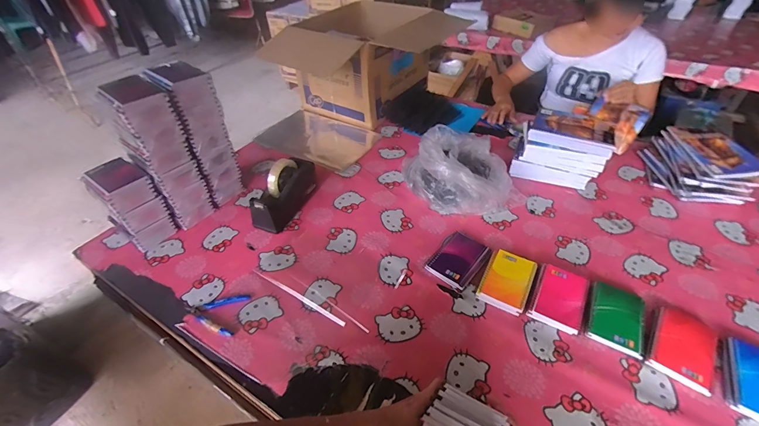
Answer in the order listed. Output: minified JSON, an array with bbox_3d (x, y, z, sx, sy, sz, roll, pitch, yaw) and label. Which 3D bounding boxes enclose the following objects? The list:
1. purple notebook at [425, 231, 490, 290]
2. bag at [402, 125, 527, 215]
[{"bbox_3d":[0.175,0.103,0.757,0.093,0.018,0.130,30,51,30],"label":"purple notebook"},{"bbox_3d":[0.218,-0.119,0.908,0.248,0.141,0.286,-20,45,-19],"label":"bag"}]

